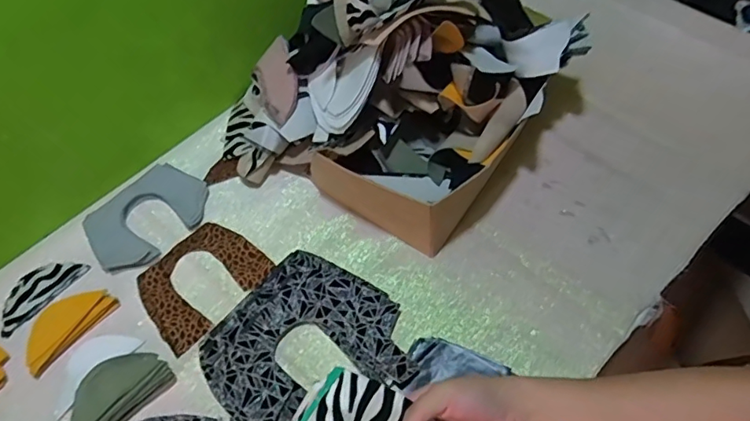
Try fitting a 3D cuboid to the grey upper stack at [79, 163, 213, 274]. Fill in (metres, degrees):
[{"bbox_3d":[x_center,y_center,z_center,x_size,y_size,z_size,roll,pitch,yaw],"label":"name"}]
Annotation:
[{"bbox_3d":[-0.299,0.004,0.696,0.113,0.007,0.154,39,67,24],"label":"grey upper stack"}]

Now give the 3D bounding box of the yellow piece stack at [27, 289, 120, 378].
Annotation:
[{"bbox_3d":[-0.362,0.130,0.624,0.059,0.009,0.109,35,66,23],"label":"yellow piece stack"}]

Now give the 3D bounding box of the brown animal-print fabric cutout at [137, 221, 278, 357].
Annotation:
[{"bbox_3d":[-0.214,0.083,0.651,0.120,0.006,0.145,37,66,23],"label":"brown animal-print fabric cutout"}]

